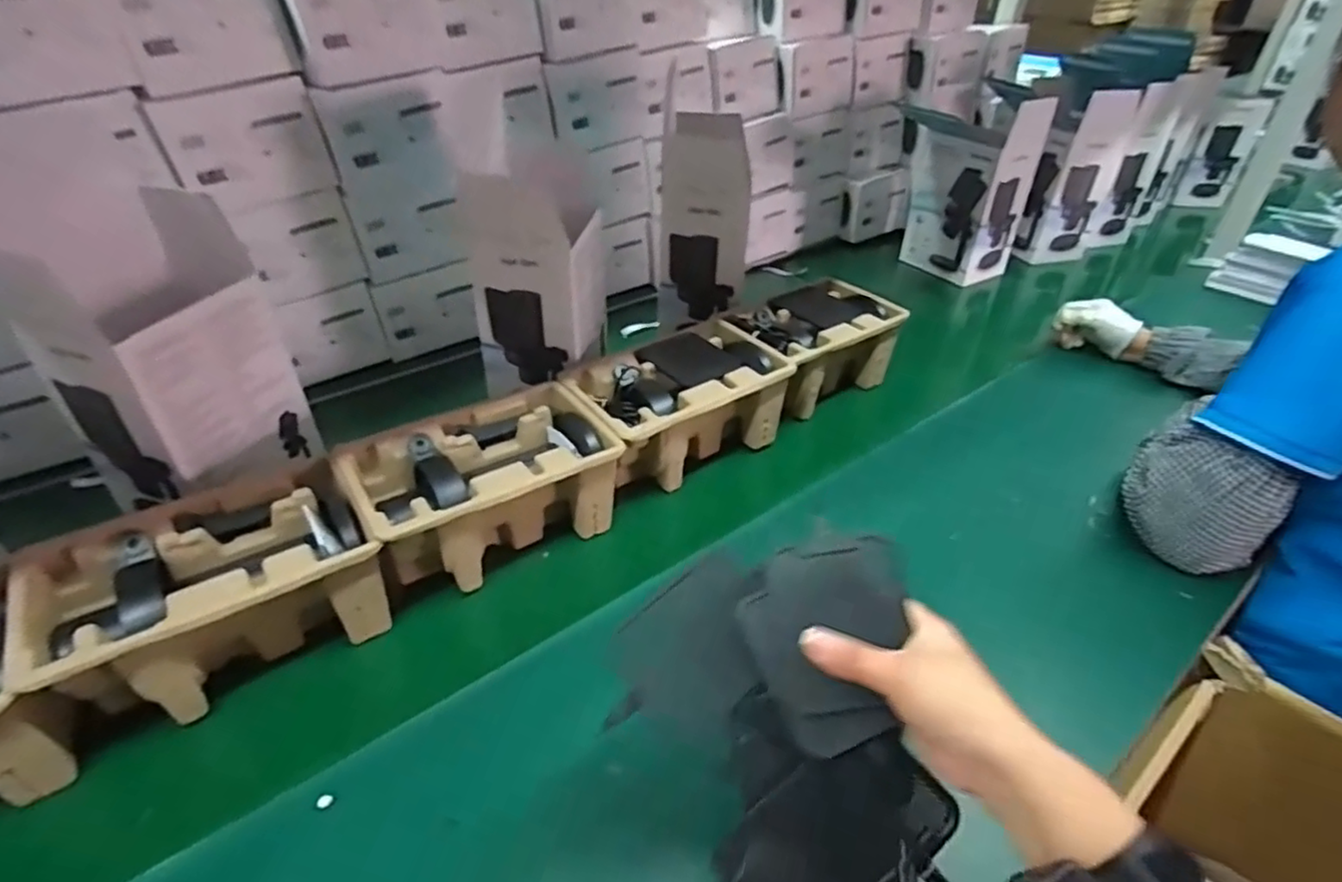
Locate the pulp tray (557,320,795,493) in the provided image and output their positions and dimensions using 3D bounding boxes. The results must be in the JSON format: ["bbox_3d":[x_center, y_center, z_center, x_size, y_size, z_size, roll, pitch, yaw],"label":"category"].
[{"bbox_3d":[0.011,-0.036,0.756,0.226,0.112,0.147,-23,37,-25],"label":"pulp tray"}]

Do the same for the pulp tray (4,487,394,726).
[{"bbox_3d":[-0.354,0.127,0.526,0.220,0.111,0.134,-24,37,-27],"label":"pulp tray"}]

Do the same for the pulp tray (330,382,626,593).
[{"bbox_3d":[-0.171,0.048,0.635,0.227,0.112,0.144,-26,38,-29],"label":"pulp tray"}]

